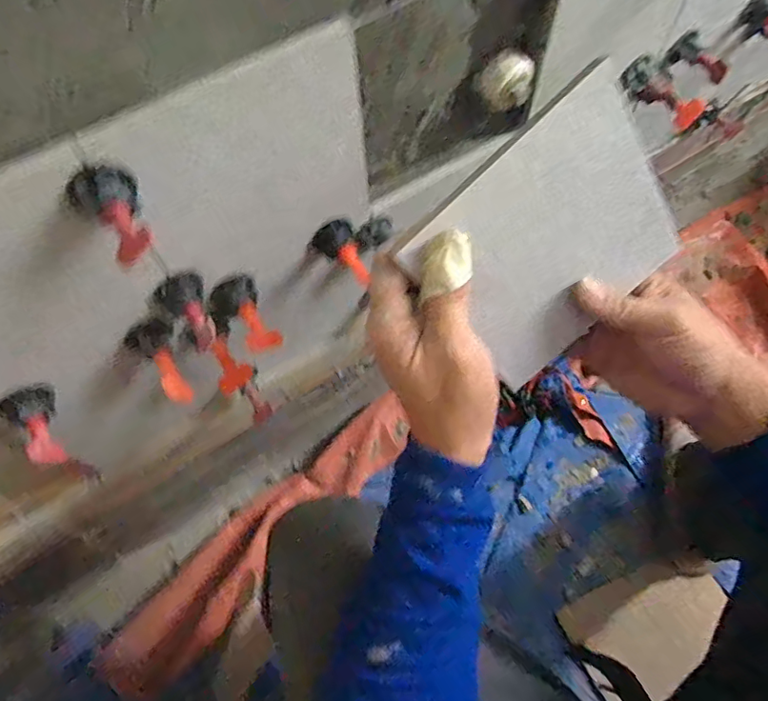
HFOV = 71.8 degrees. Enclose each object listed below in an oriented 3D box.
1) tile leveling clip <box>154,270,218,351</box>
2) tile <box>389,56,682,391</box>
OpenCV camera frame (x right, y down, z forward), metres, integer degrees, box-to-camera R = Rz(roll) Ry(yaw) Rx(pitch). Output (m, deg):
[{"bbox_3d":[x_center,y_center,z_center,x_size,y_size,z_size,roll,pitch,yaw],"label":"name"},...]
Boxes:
[{"bbox_3d":[-0.122,-0.025,0.345,0.029,0.027,0.049,-37,69,-14],"label":"tile leveling clip"},{"bbox_3d":[0.102,-0.064,0.318,0.144,0.142,0.013,-44,35,4],"label":"tile"}]

